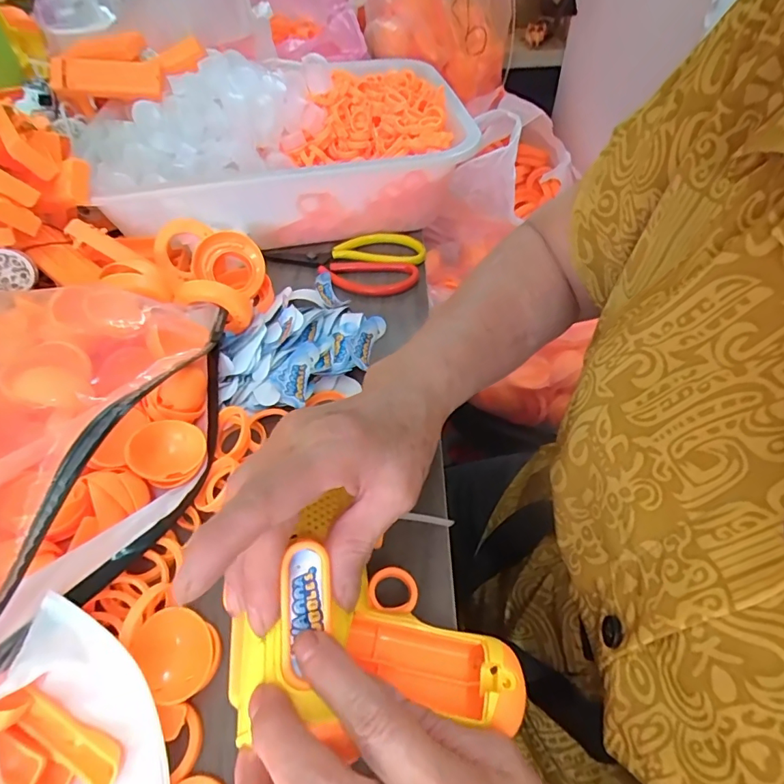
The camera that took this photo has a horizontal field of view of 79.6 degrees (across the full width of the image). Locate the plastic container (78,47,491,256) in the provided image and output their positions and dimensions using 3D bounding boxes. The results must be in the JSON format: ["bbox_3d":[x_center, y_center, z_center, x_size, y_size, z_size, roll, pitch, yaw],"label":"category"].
[{"bbox_3d":[-0.111,-0.258,0.493,0.336,0.103,0.259,-12,50,-8],"label":"plastic container"}]

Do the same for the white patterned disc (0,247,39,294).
[{"bbox_3d":[-0.302,-0.095,0.370,0.035,0.034,0.006,-25,41,-27],"label":"white patterned disc"}]

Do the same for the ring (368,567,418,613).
[{"bbox_3d":[0.000,0.097,0.231,0.024,0.004,0.022,5,45,-5],"label":"ring"}]

